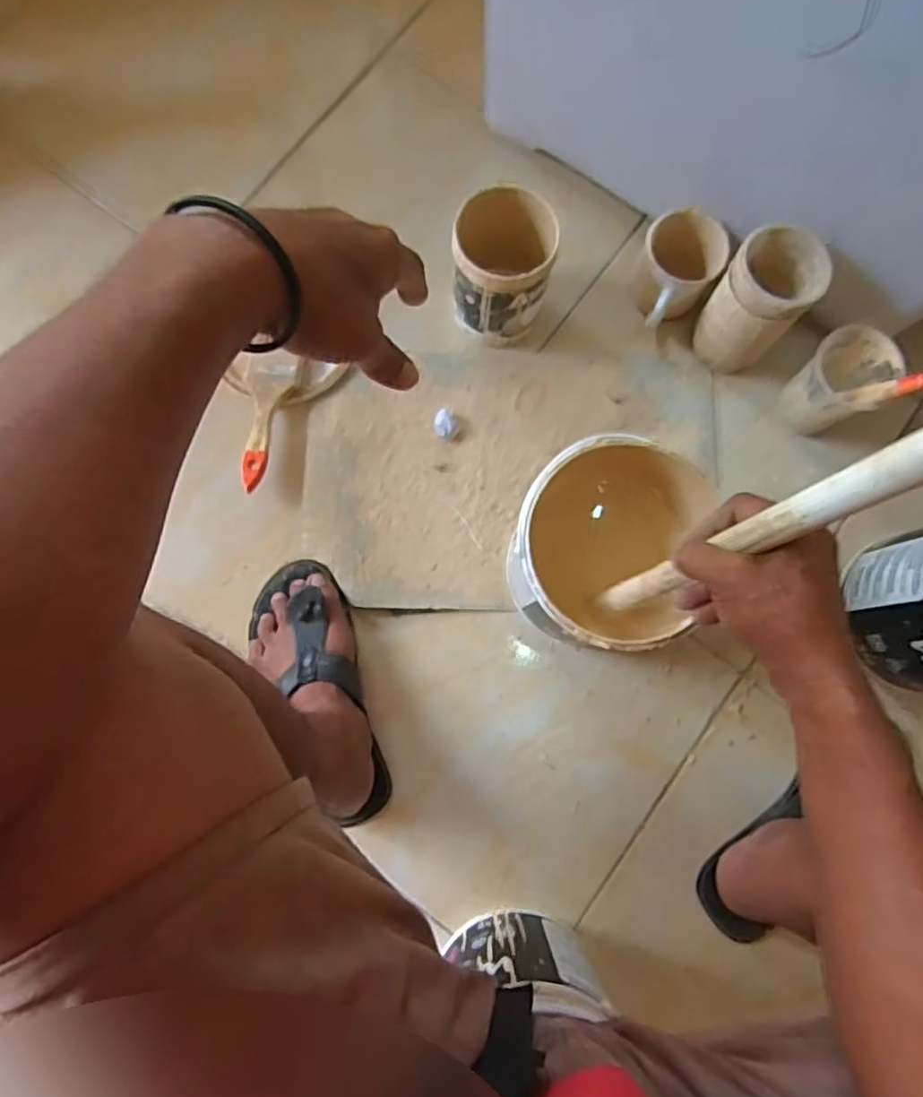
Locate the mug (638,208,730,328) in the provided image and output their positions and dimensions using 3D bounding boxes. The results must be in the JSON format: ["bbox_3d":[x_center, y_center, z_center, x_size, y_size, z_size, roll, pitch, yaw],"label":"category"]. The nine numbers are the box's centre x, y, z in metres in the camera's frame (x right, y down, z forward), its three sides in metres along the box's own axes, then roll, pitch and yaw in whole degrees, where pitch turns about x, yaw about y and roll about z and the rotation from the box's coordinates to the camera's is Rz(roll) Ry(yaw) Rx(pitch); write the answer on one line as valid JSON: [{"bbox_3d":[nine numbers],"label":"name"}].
[{"bbox_3d":[0.241,-0.313,0.766,0.090,0.080,0.120,31,82,4],"label":"mug"}]

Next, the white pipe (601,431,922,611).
[{"bbox_3d":[0.173,-0.001,0.429,0.019,0.352,0.021,-30,82,-17],"label":"white pipe"}]

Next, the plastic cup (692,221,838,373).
[{"bbox_3d":[0.312,-0.262,0.716,0.083,0.145,0.091,0,81,-1],"label":"plastic cup"}]

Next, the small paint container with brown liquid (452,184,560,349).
[{"bbox_3d":[0.045,-0.303,0.732,0.104,0.141,0.106,0,81,-1],"label":"small paint container with brown liquid"}]

